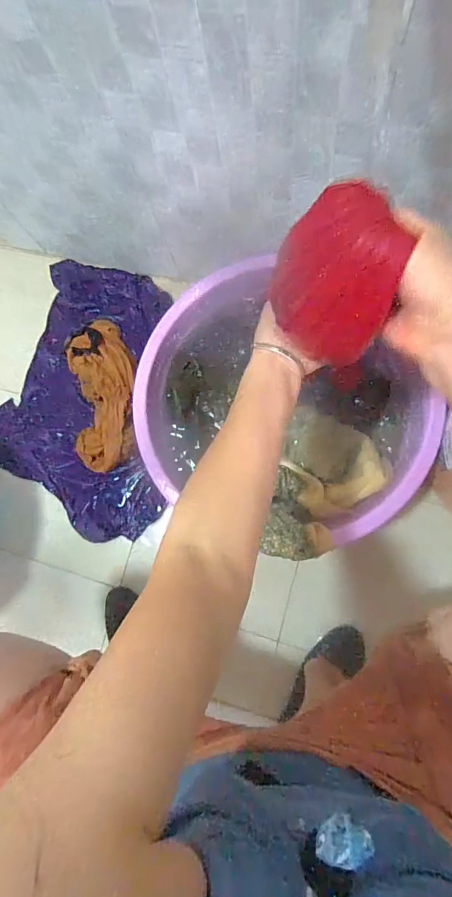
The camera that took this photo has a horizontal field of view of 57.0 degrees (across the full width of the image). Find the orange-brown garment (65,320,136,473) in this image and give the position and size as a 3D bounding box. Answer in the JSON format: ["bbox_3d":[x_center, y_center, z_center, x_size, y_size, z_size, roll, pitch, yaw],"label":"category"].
[{"bbox_3d":[-0.229,-0.102,0.769,0.132,0.046,0.283,-8,81,7],"label":"orange-brown garment"}]

